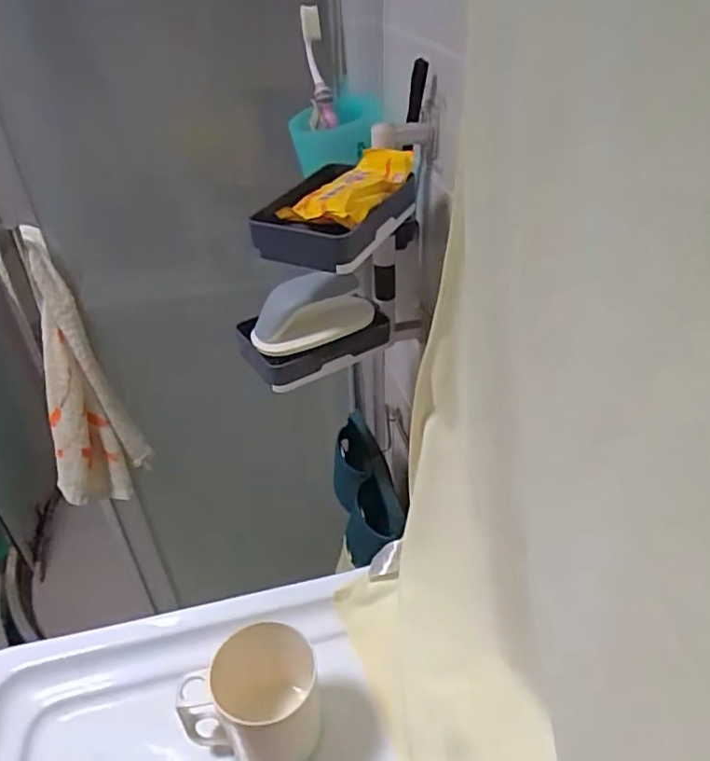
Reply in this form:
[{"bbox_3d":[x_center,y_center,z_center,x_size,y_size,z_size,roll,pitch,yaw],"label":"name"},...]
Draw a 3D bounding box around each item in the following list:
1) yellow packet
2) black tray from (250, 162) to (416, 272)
[{"bbox_3d":[0.001,-0.151,0.478,0.071,0.026,0.106,19,43,27],"label":"yellow packet"},{"bbox_3d":[-0.019,-0.127,0.477,0.095,0.035,0.121,20,43,27],"label":"black tray"}]

